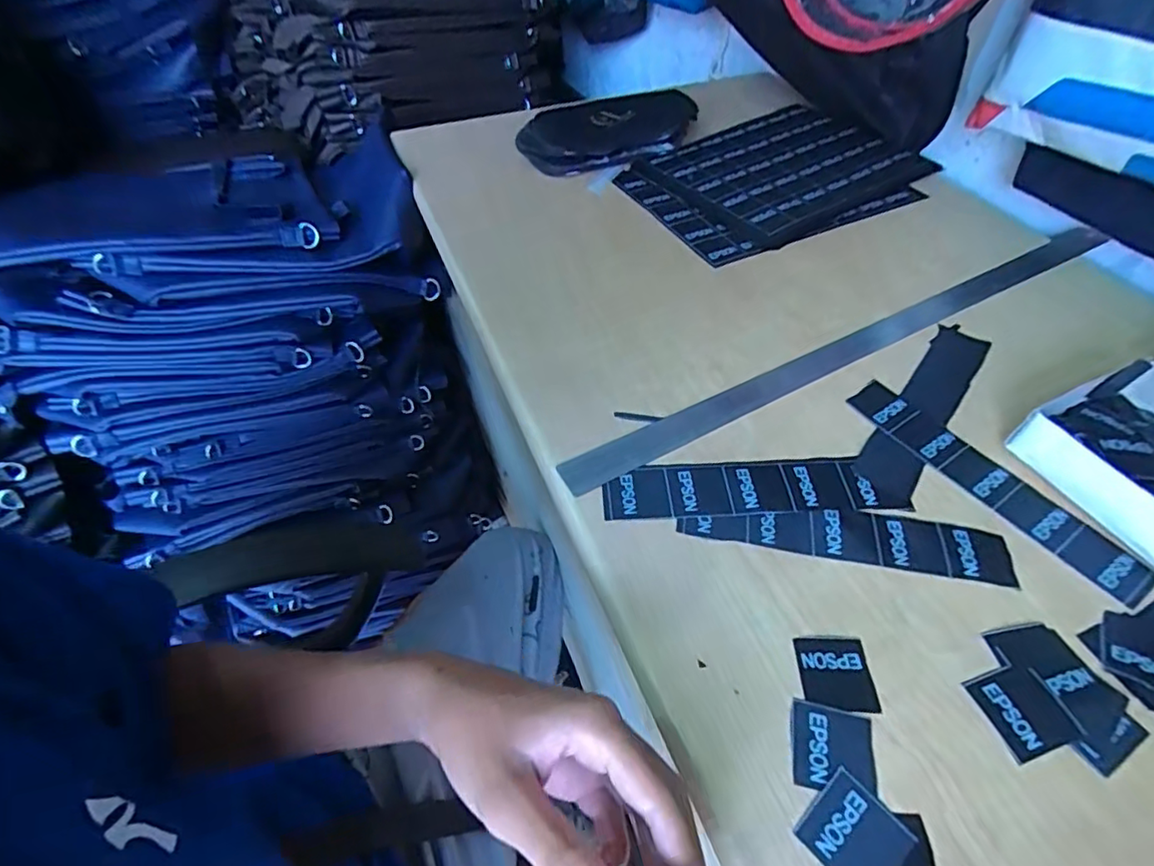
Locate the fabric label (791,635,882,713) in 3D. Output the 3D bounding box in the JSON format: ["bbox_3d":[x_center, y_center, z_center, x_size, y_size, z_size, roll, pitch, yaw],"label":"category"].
[{"bbox_3d":[0.140,0.129,0.315,0.037,0.004,0.038,0,49,1],"label":"fabric label"}]

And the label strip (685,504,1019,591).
[{"bbox_3d":[0.169,0.064,0.372,0.198,0.004,0.038,8,50,8],"label":"label strip"}]

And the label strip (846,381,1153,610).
[{"bbox_3d":[0.279,0.032,0.401,0.038,0.004,0.203,-27,54,-21],"label":"label strip"}]

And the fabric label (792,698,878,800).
[{"bbox_3d":[0.128,0.157,0.291,0.039,0.004,0.039,9,50,8],"label":"fabric label"}]

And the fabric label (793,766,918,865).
[{"bbox_3d":[0.128,0.184,0.267,0.040,0.004,0.040,-34,57,-25],"label":"fabric label"}]

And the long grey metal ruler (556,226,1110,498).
[{"bbox_3d":[0.266,-0.086,0.510,0.637,0.007,0.031,-24,54,-19],"label":"long grey metal ruler"}]

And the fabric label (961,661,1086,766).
[{"bbox_3d":[0.231,0.143,0.302,0.040,0.004,0.041,-14,51,-11],"label":"fabric label"}]

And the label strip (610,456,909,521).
[{"bbox_3d":[0.112,0.036,0.394,0.186,0.004,0.042,-2,49,-1],"label":"label strip"}]

